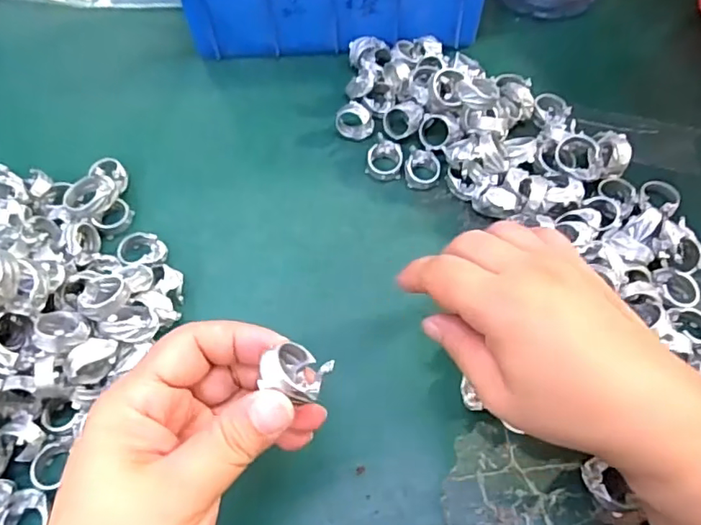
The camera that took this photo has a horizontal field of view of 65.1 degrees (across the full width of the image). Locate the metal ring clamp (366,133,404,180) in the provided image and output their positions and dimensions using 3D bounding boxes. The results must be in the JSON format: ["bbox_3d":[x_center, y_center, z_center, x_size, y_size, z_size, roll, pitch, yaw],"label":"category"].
[{"bbox_3d":[0.024,-0.072,0.375,0.024,0.011,0.031,9,61,6],"label":"metal ring clamp"}]

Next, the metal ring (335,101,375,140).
[{"bbox_3d":[0.003,-0.099,0.386,0.025,0.021,0.017,29,65,16],"label":"metal ring"}]

